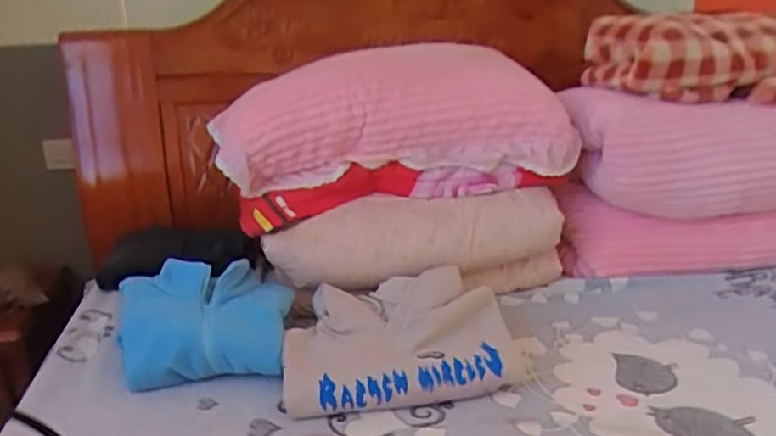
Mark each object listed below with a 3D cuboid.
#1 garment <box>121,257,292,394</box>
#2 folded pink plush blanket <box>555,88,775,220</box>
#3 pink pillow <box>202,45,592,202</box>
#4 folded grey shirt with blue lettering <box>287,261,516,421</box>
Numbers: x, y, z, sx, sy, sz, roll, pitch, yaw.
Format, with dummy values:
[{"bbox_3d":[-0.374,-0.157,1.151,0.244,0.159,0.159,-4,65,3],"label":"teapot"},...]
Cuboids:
[{"bbox_3d":[-0.319,0.171,1.031,0.289,0.222,0.052,-7,-26,6],"label":"garment"},{"bbox_3d":[0.716,-0.153,1.305,0.639,0.229,0.245,-2,18,3],"label":"folded pink plush blanket"},{"bbox_3d":[0.019,-0.204,1.216,0.704,0.239,0.202,-5,18,-8],"label":"pink pillow"},{"bbox_3d":[0.015,0.199,0.981,0.358,0.114,0.236,-4,18,-3],"label":"folded grey shirt with blue lettering"}]

